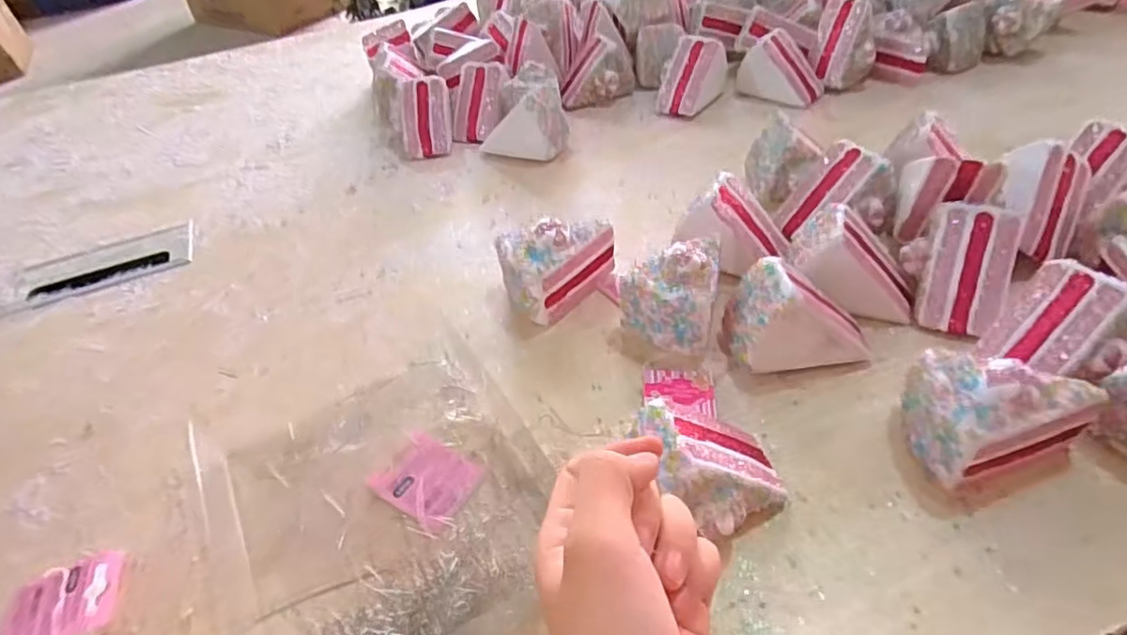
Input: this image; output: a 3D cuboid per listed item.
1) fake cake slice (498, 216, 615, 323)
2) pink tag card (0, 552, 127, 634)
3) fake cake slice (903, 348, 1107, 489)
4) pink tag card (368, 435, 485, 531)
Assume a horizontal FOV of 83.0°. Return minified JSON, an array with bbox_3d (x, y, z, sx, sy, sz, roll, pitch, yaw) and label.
[{"bbox_3d":[-0.001,-0.037,0.470,0.085,0.062,0.054,-9,43,-3],"label":"fake cake slice"},{"bbox_3d":[-0.267,0.154,0.335,0.059,0.011,0.045,-18,50,-13],"label":"pink tag card"},{"bbox_3d":[0.231,0.048,0.347,0.080,0.056,0.061,-19,44,-13],"label":"fake cake slice"},{"bbox_3d":[-0.081,0.095,0.376,0.055,0.004,0.045,22,50,27],"label":"pink tag card"}]

